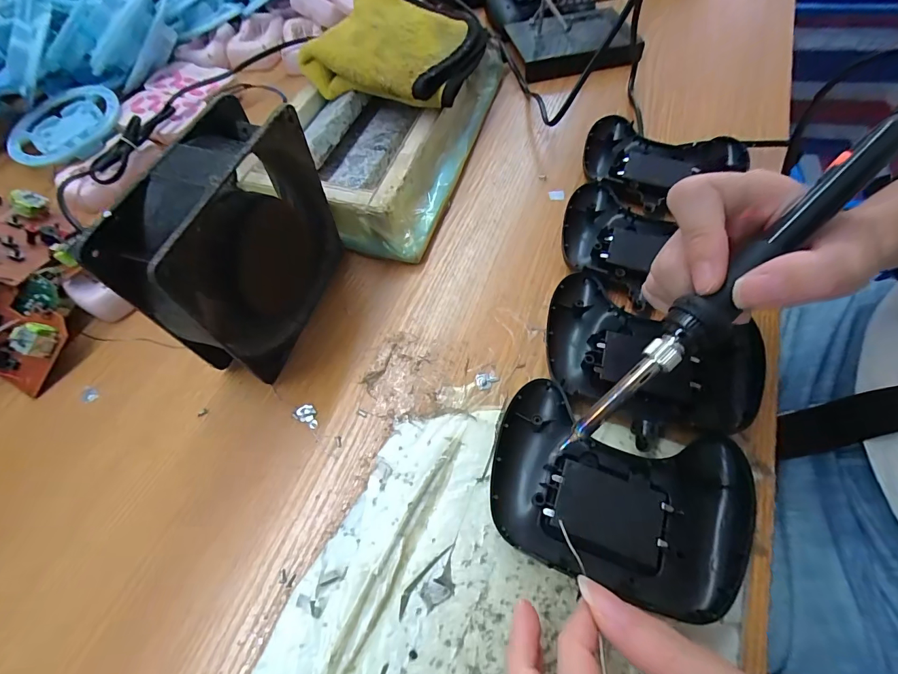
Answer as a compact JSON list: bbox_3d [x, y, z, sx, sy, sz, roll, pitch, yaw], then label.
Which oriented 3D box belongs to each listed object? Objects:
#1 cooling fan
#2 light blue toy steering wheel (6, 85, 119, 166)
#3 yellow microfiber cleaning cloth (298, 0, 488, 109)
[{"bbox_3d":[-0.115,-0.044,0.229,0.038,0.122,0.127,14,62,11],"label":"cooling fan"},{"bbox_3d":[-0.374,-0.207,0.380,0.104,0.018,0.102,-1,61,3],"label":"light blue toy steering wheel"},{"bbox_3d":[-0.041,-0.250,0.353,0.136,0.052,0.133,28,66,18],"label":"yellow microfiber cleaning cloth"}]

